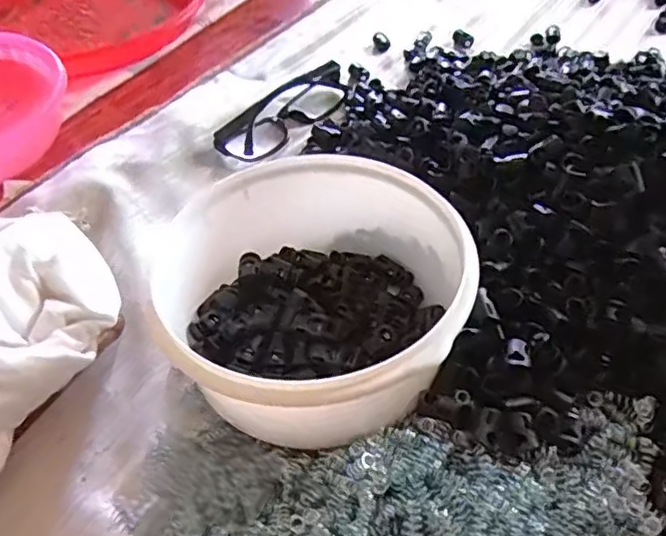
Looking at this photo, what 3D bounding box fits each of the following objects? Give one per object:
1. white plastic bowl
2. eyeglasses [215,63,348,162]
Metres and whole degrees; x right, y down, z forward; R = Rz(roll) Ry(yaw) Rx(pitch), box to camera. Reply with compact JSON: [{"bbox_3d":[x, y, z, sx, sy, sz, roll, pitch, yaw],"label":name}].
[{"bbox_3d":[-0.008,0.018,0.341,0.150,0.085,0.161,-1,48,1],"label":"white plastic bowl"},{"bbox_3d":[-0.037,-0.127,0.505,0.041,0.028,0.129,31,56,26],"label":"eyeglasses"}]

